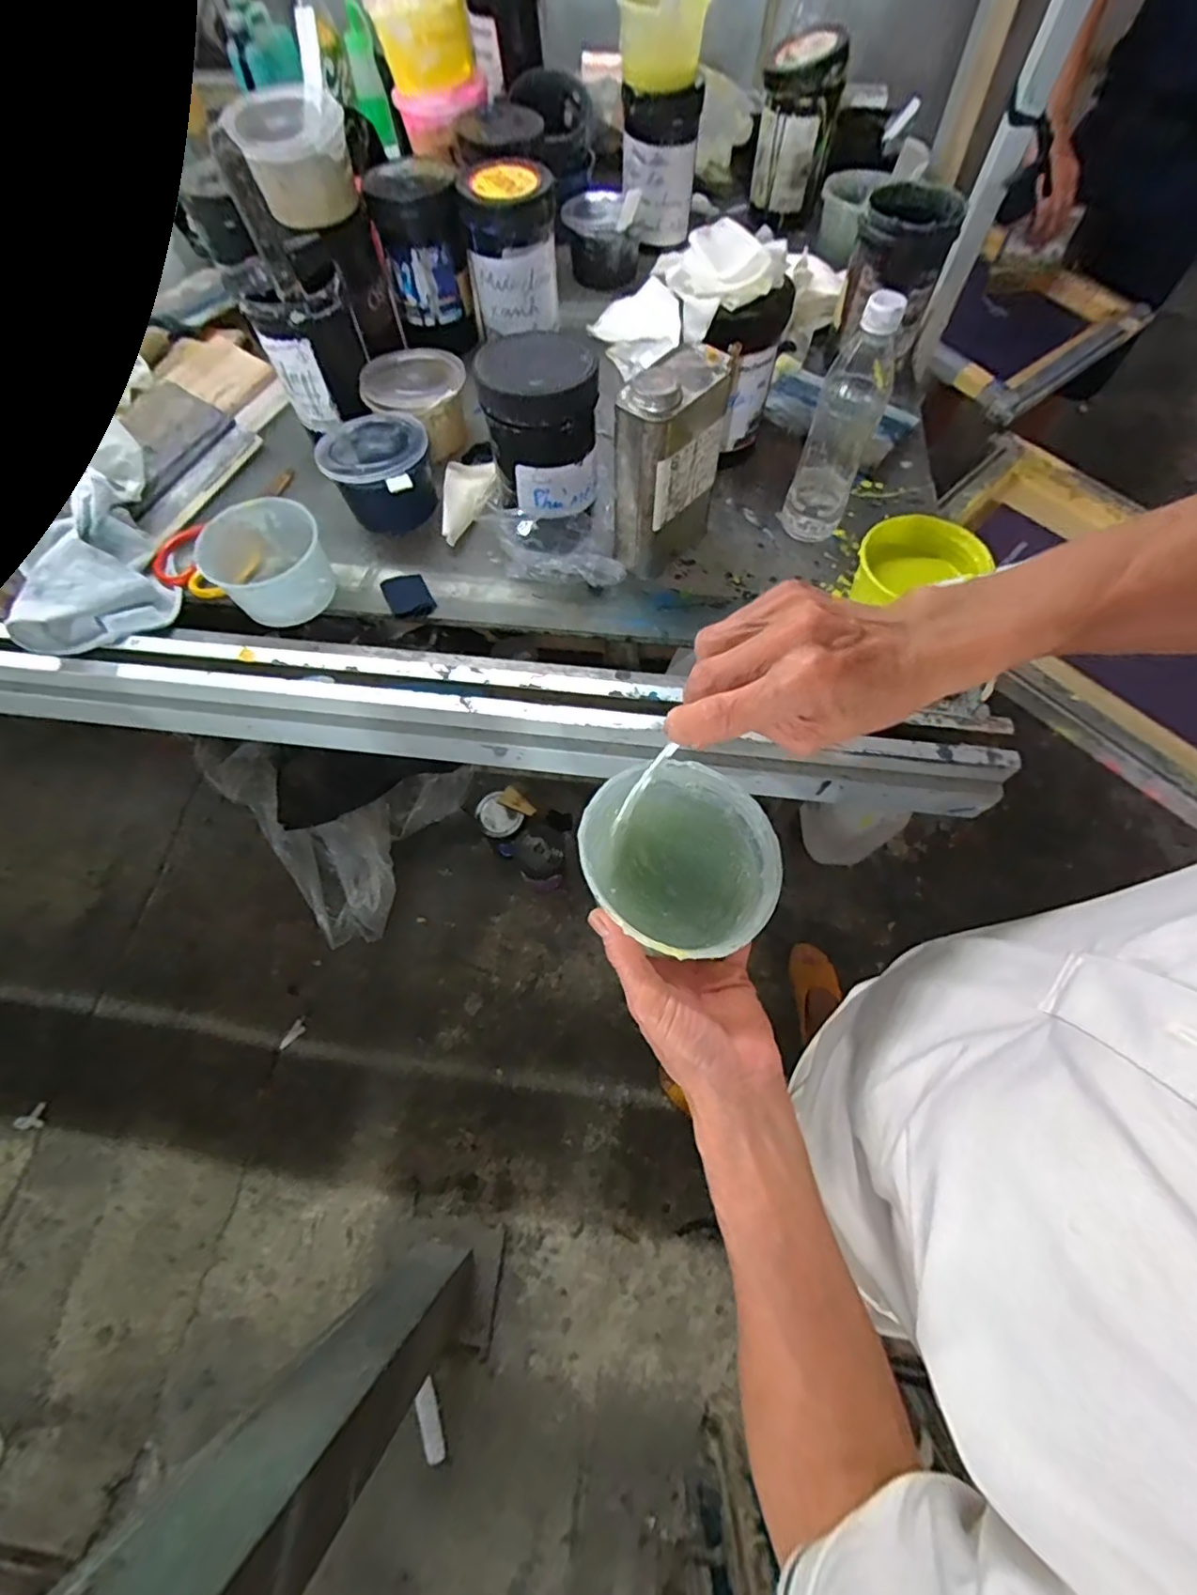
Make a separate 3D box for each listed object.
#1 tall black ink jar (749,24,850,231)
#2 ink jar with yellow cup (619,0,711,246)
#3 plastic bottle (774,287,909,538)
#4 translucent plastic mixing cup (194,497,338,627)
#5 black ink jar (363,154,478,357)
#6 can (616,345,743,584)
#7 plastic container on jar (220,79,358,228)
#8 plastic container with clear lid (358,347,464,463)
[{"bbox_3d":[0.283,-0.961,0.842,0.112,0.168,0.096,14,67,7],"label":"tall black ink jar"},{"bbox_3d":[0.085,-0.927,0.798,0.115,0.215,0.092,0,66,1],"label":"ink jar with yellow cup"},{"bbox_3d":[0.232,-0.354,0.547,0.059,0.201,0.073,23,68,11],"label":"plastic bottle"},{"bbox_3d":[-0.331,-0.238,0.593,0.105,0.064,0.115,0,66,1],"label":"translucent plastic mixing cup"},{"bbox_3d":[-0.216,-0.680,0.736,0.103,0.162,0.115,-12,66,-4],"label":"black ink jar"},{"bbox_3d":[0.068,-0.313,0.556,0.066,0.172,0.112,40,72,17],"label":"can"},{"bbox_3d":[-0.318,-0.672,0.608,0.116,0.079,0.100,-18,67,-7],"label":"plastic container on jar"},{"bbox_3d":[-0.209,-0.456,0.675,0.109,0.065,0.106,-4,66,-1],"label":"plastic container with clear lid"}]

